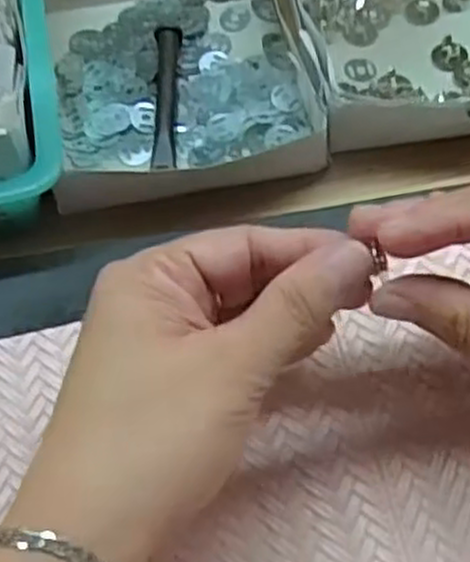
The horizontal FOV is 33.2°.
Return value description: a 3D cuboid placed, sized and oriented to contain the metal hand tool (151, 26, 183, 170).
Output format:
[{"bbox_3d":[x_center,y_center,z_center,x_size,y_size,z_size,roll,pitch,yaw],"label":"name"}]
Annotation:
[{"bbox_3d":[-0.033,-0.090,0.386,0.012,0.008,0.084,-3,64,4],"label":"metal hand tool"}]

